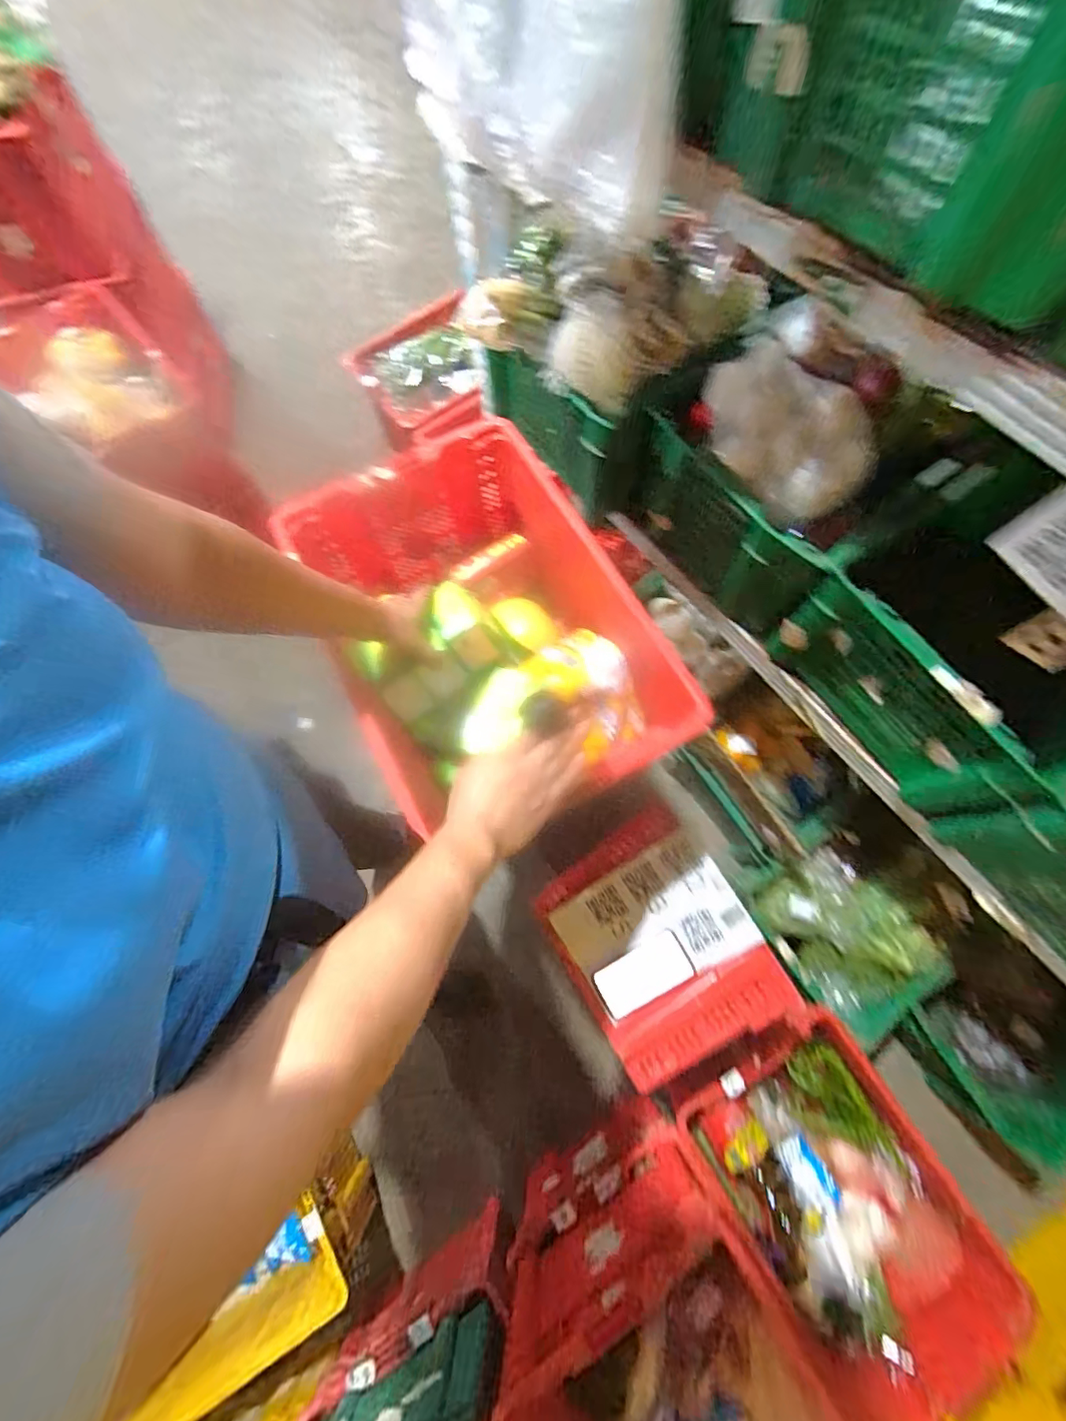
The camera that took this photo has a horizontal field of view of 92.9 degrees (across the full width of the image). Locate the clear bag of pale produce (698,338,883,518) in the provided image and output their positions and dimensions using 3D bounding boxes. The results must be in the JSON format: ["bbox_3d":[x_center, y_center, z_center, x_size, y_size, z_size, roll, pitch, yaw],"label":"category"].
[{"bbox_3d":[0.368,-0.412,0.743,0.188,0.071,0.268,-40,75,-11],"label":"clear bag of pale produce"}]

